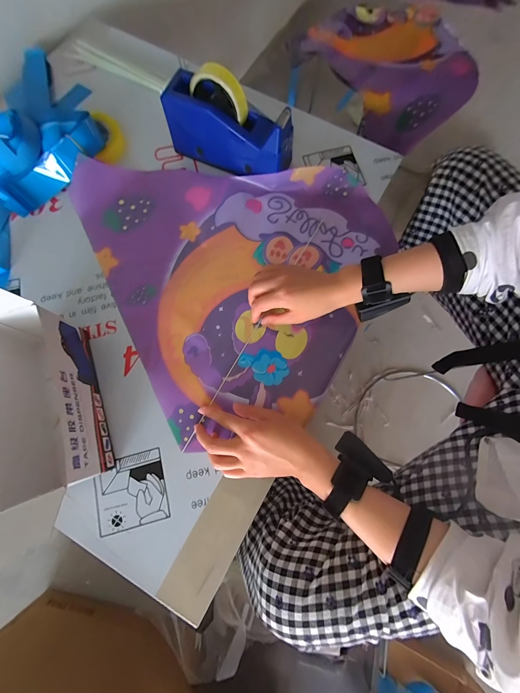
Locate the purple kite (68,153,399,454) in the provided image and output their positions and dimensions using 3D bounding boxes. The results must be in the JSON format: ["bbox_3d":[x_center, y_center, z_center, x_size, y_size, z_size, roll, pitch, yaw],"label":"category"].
[{"bbox_3d":[-0.017,-0.149,0.448,0.447,0.035,0.493,-27,77,-6],"label":"purple kite"}]

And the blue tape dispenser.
[{"bbox_3d":[-0.047,-0.358,0.447,0.201,0.123,0.071,24,77,6],"label":"blue tape dispenser"}]

